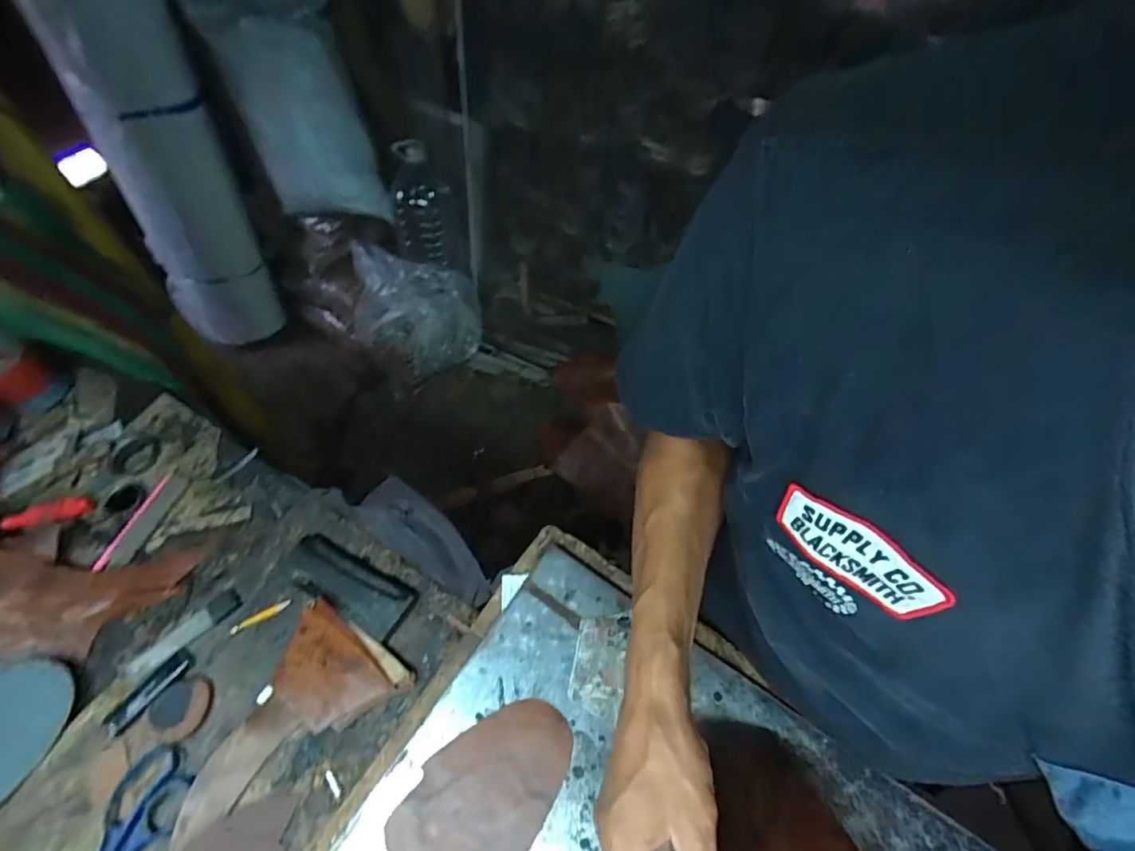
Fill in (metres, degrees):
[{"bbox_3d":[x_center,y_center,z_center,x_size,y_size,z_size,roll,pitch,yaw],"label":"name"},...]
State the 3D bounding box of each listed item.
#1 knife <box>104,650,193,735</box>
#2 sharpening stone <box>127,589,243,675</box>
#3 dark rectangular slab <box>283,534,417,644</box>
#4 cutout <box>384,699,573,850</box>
[{"bbox_3d":[-0.402,0.255,0.510,0.024,0.007,0.083,32,61,20],"label":"knife"},{"bbox_3d":[-0.387,0.211,0.537,0.026,0.004,0.108,39,63,23],"label":"sharpening stone"},{"bbox_3d":[-0.232,0.168,0.560,0.148,0.021,0.054,23,58,15],"label":"dark rectangular slab"},{"bbox_3d":[-0.067,0.304,0.443,0.099,0.004,0.155,34,67,16],"label":"cutout"}]

